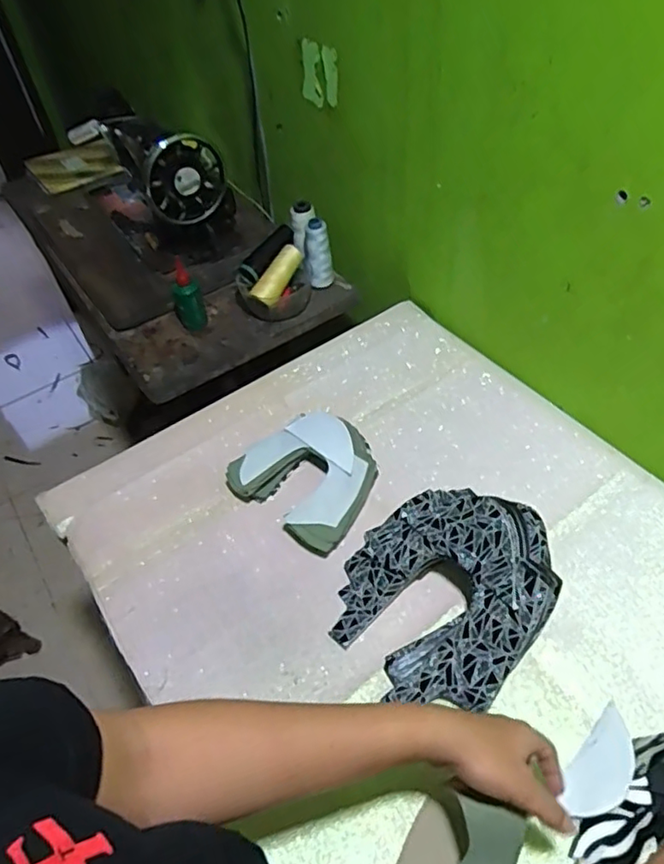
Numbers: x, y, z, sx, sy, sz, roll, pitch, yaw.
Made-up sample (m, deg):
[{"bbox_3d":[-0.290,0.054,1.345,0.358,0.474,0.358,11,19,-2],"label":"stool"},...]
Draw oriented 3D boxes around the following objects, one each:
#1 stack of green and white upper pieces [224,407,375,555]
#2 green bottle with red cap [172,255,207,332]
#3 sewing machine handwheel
[{"bbox_3d":[-0.036,0.047,0.714,0.168,0.055,0.155,22,55,23],"label":"stack of green and white upper pieces"},{"bbox_3d":[-0.232,-0.215,0.933,0.047,0.104,0.046,-19,50,-10],"label":"green bottle with red cap"},{"bbox_3d":[-0.235,-0.410,0.945,0.136,0.131,0.056,-30,54,-21],"label":"sewing machine handwheel"}]

